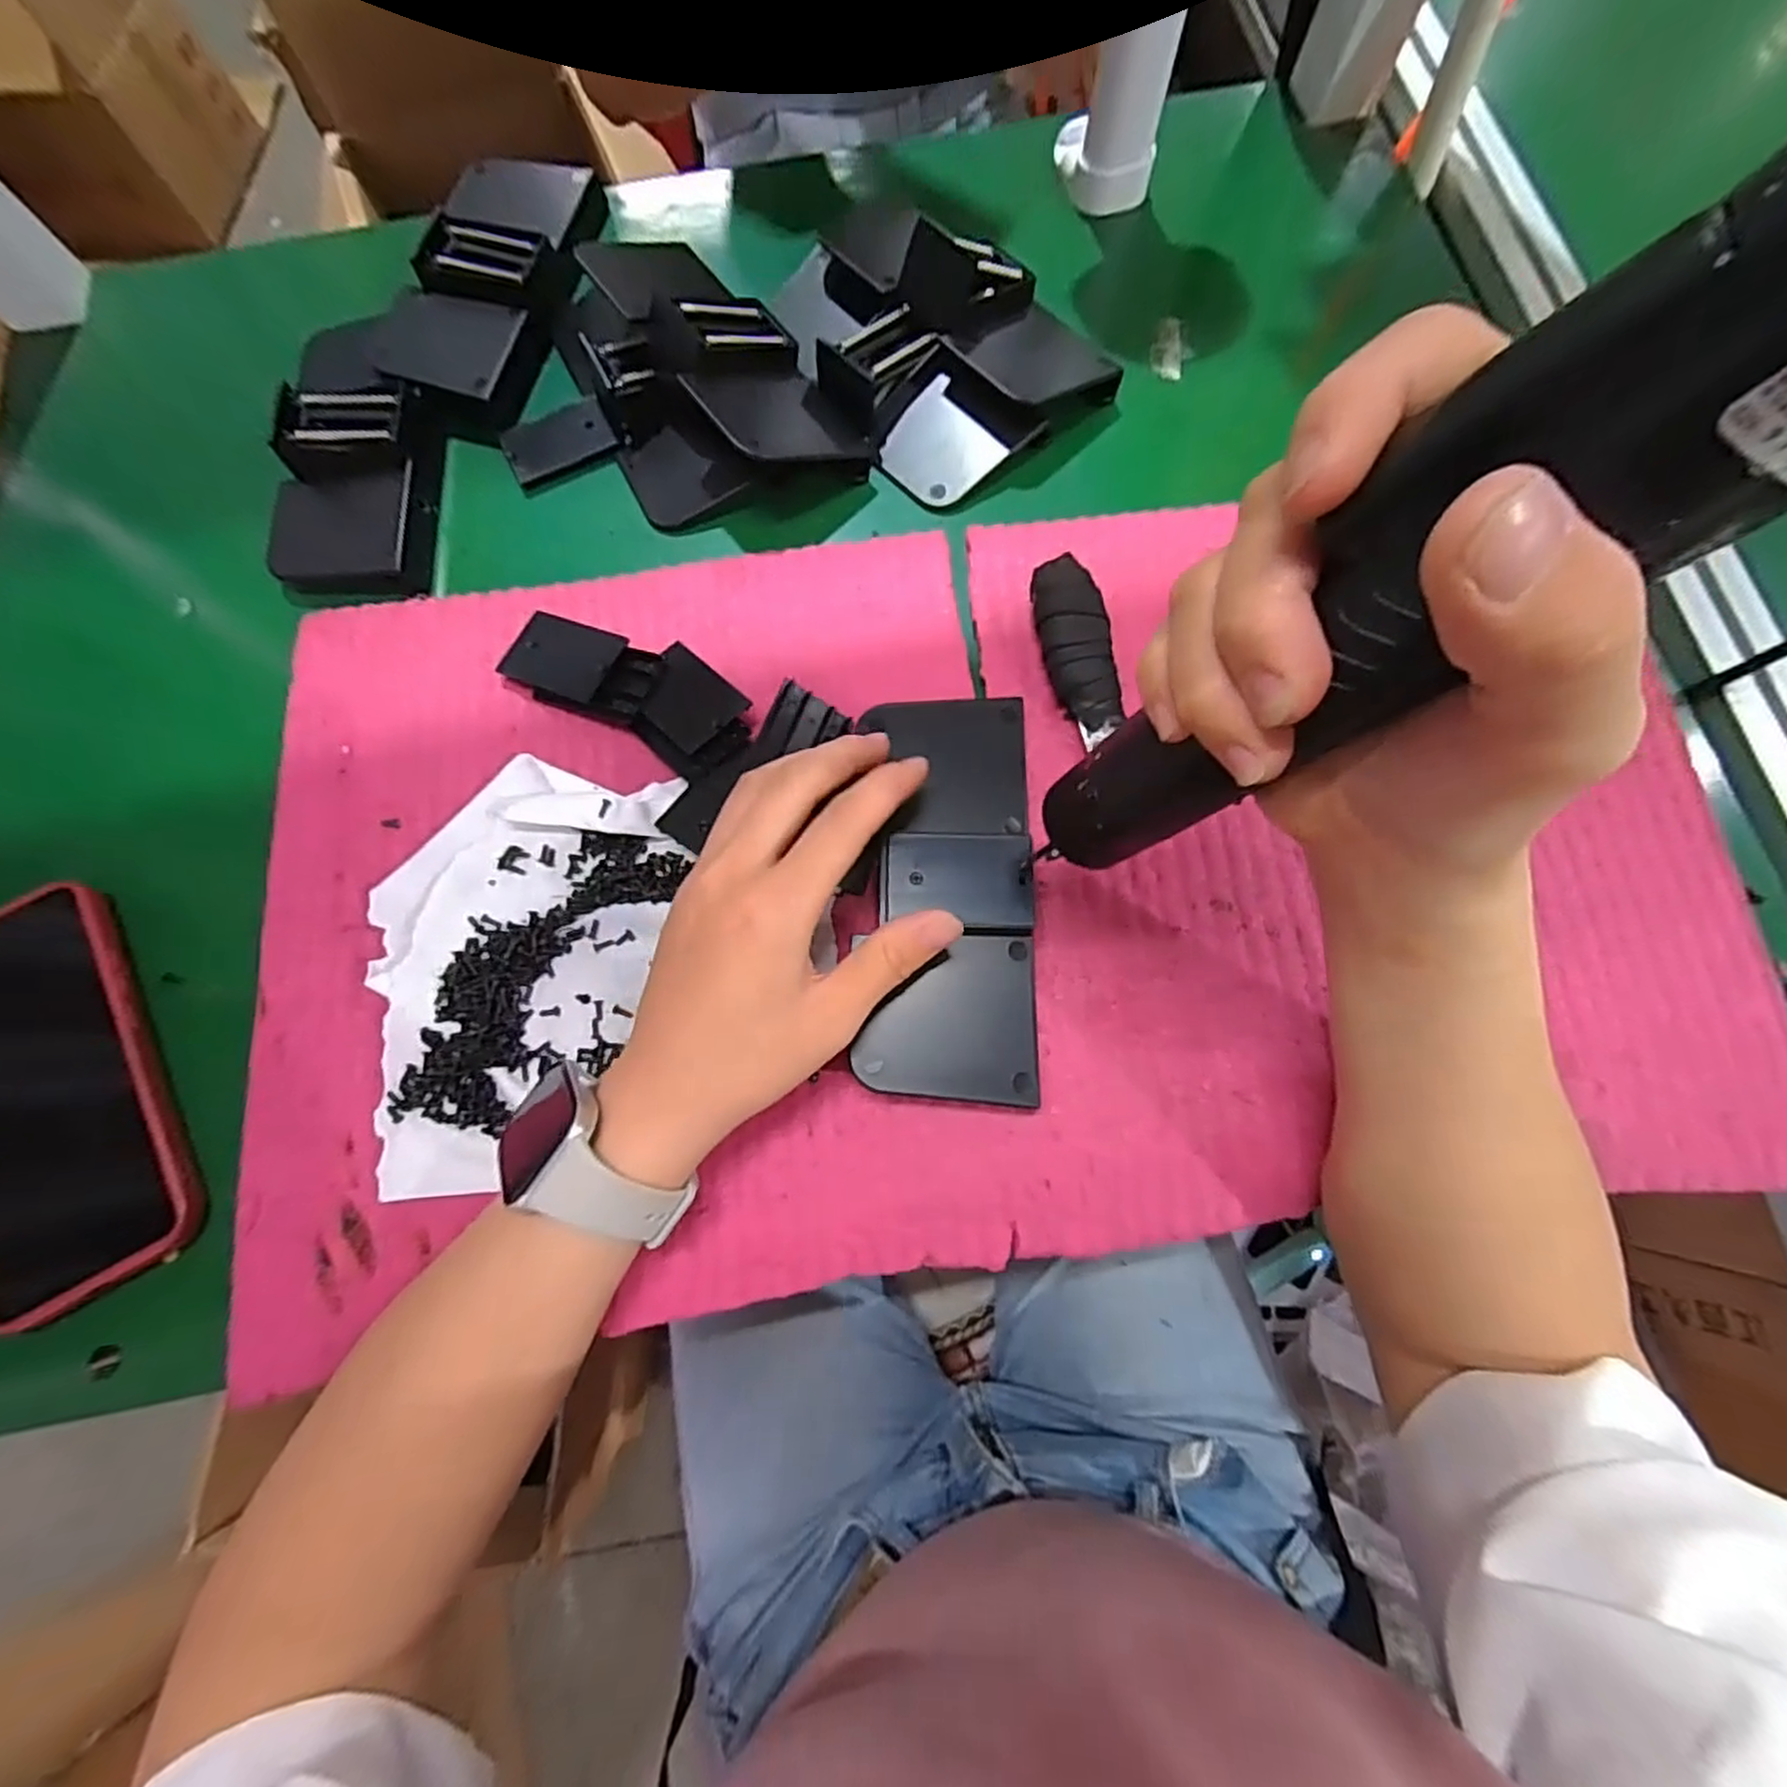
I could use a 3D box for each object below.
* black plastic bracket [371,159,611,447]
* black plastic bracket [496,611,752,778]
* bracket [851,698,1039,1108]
[{"bbox_3d":[-0.214,-0.327,0.404,0.076,0.029,0.175,14,75,5],"label":"black plastic bracket"},{"bbox_3d":[-0.118,-0.094,0.338,0.119,0.015,0.048,29,77,8],"label":"black plastic bracket"},{"bbox_3d":[0.022,0.001,0.290,0.065,0.012,0.152,1,84,1],"label":"bracket"}]

